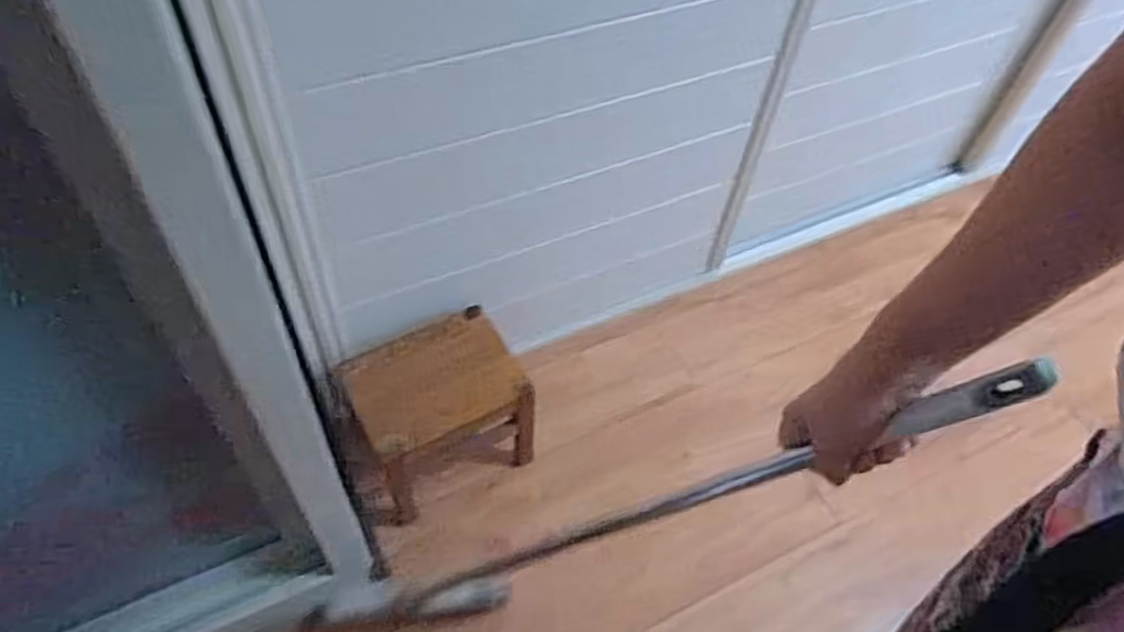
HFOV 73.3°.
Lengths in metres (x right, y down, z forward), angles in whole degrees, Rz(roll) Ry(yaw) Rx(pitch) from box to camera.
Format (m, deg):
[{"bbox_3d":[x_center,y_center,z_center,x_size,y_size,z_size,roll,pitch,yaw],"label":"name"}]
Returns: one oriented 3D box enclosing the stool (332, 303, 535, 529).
[{"bbox_3d":[-0.215,0.158,1.275,0.288,0.280,0.198,-24,55,-22],"label":"stool"}]

